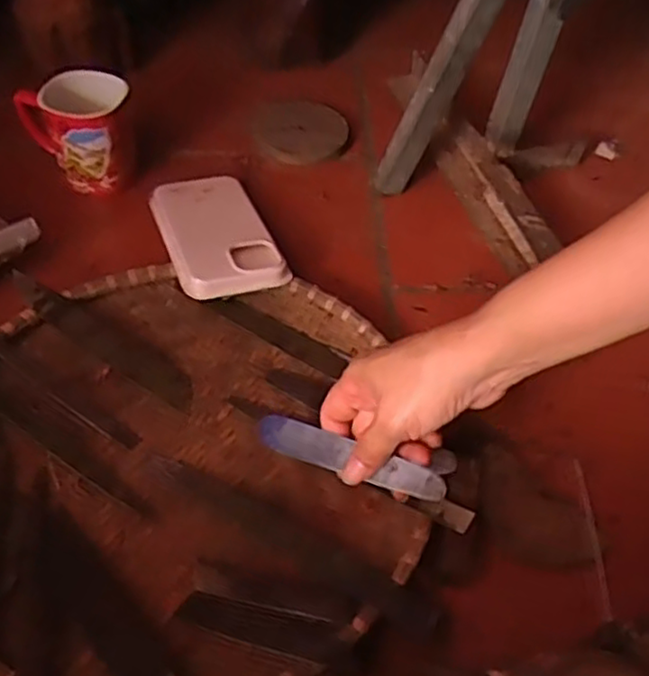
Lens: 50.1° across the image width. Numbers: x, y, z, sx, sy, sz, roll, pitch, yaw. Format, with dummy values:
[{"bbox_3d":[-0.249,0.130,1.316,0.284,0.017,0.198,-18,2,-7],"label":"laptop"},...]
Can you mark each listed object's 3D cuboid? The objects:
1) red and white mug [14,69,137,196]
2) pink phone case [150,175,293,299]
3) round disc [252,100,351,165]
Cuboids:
[{"bbox_3d":[-0.240,-0.203,0.660,0.125,0.096,0.081,11,51,7],"label":"red and white mug"},{"bbox_3d":[-0.097,-0.096,0.616,0.090,0.018,0.165,-11,45,-17],"label":"pink phone case"},{"bbox_3d":[-0.026,-0.230,0.750,0.096,0.012,0.109,-5,51,-6],"label":"round disc"}]

